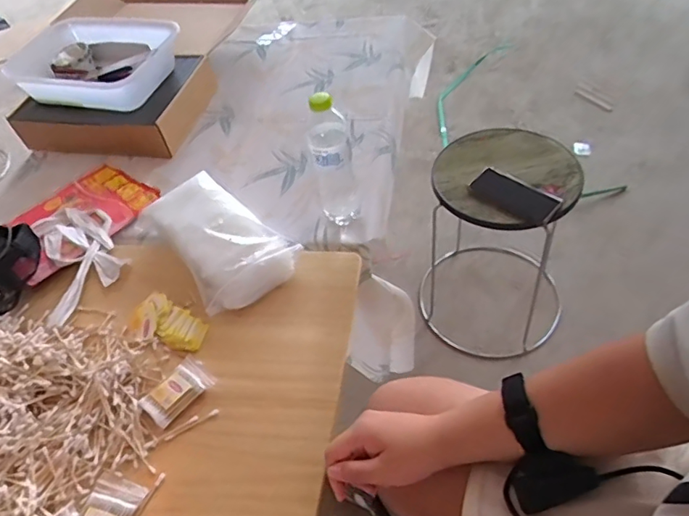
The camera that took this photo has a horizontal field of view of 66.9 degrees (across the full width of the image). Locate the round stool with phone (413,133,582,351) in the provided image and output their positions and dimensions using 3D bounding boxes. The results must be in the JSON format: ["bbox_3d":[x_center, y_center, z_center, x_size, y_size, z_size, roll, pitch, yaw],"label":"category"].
[{"bbox_3d":[0.382,-0.025,1.240,0.336,0.516,0.340,-5,49,5],"label":"round stool with phone"}]

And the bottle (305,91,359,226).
[{"bbox_3d":[-0.018,-0.155,0.832,0.065,0.234,0.069,-6,49,4],"label":"bottle"}]

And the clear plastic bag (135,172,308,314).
[{"bbox_3d":[-0.212,-0.036,0.854,0.164,0.075,0.270,-38,54,-21],"label":"clear plastic bag"}]

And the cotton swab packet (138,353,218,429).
[{"bbox_3d":[-0.228,0.178,0.711,0.061,0.017,0.093,30,60,30],"label":"cotton swab packet"}]

